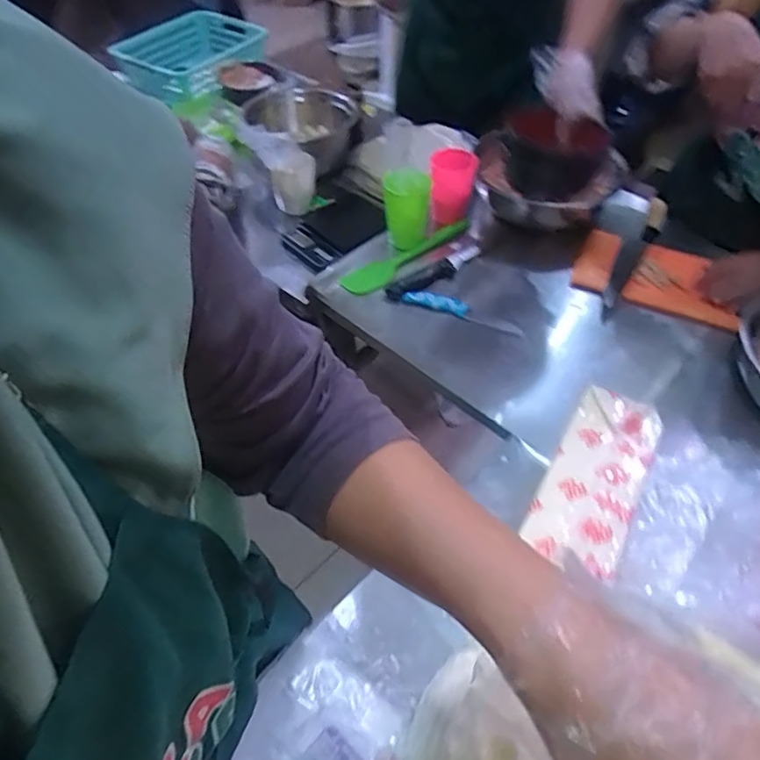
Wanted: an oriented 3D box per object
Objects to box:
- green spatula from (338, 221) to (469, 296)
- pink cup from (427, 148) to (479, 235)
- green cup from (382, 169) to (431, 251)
[{"bbox_3d":[0.046,-0.213,0.950,0.267,0.019,0.061,-36,58,-25],"label":"green spatula"},{"bbox_3d":[0.121,-0.326,0.962,0.073,0.120,0.077,0,50,0],"label":"pink cup"},{"bbox_3d":[0.042,-0.275,0.919,0.072,0.127,0.062,0,50,0],"label":"green cup"}]

